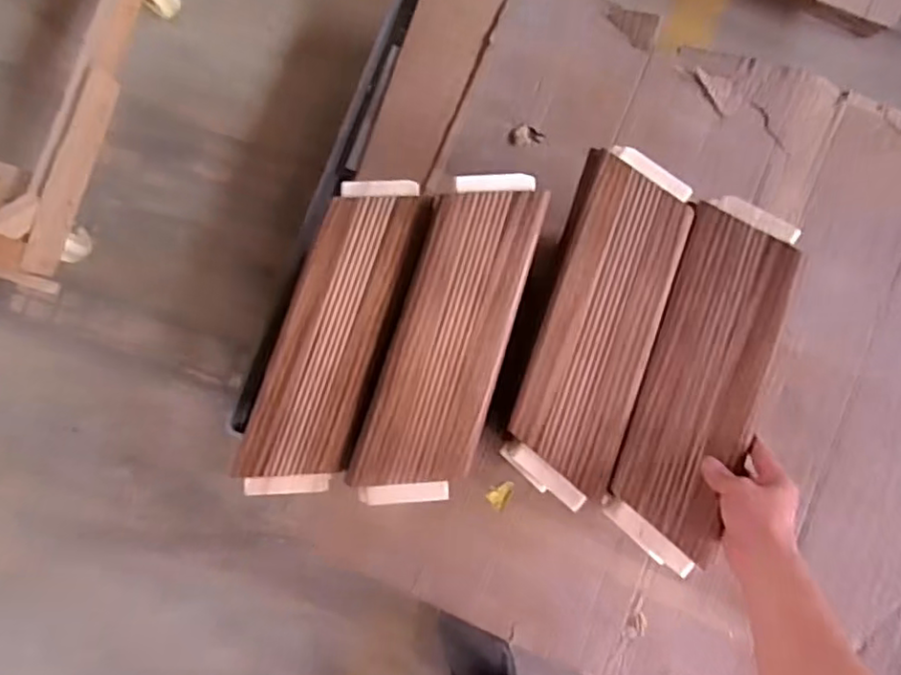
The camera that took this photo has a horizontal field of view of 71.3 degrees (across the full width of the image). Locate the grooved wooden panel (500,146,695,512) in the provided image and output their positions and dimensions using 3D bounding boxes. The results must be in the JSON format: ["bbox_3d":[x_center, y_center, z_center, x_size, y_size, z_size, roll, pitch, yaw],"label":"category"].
[{"bbox_3d":[0.165,-0.017,0.690,0.122,0.022,0.377,17,86,5],"label":"grooved wooden panel"}]

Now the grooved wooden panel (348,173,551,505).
[{"bbox_3d":[0.001,-0.002,0.690,0.124,0.018,0.374,17,86,5],"label":"grooved wooden panel"}]

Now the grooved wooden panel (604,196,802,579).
[{"bbox_3d":[0.267,0.042,0.659,0.112,0.016,0.379,17,85,24],"label":"grooved wooden panel"}]

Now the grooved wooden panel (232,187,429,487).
[{"bbox_3d":[-0.127,-0.003,0.710,0.116,0.024,0.369,18,84,3],"label":"grooved wooden panel"}]

